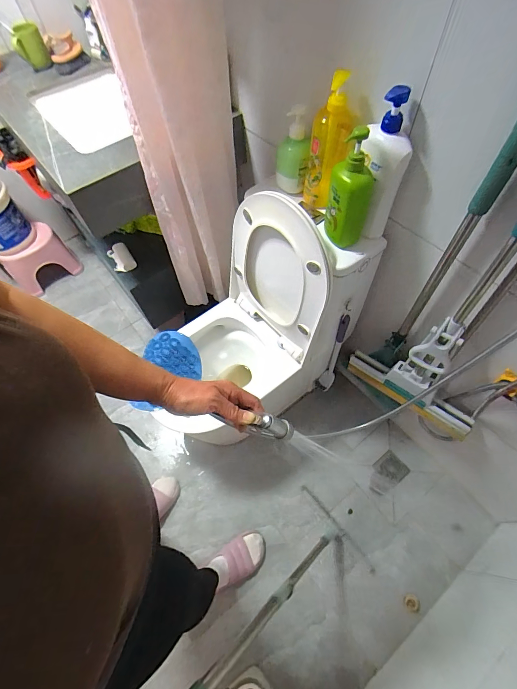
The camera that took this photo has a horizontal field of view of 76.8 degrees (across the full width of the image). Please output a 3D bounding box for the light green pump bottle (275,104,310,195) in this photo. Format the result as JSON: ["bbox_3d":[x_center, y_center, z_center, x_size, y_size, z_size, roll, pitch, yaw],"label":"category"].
[{"bbox_3d":[0.089,-0.468,0.799,0.097,0.170,0.058,35,68,21],"label":"light green pump bottle"}]

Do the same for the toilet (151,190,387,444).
[{"bbox_3d":[-0.045,-0.006,1.062,0.614,0.837,0.358,-31,63,-13],"label":"toilet"}]

